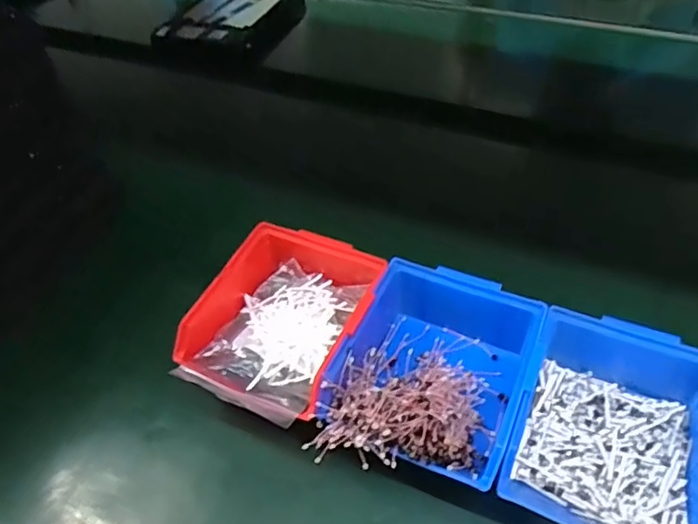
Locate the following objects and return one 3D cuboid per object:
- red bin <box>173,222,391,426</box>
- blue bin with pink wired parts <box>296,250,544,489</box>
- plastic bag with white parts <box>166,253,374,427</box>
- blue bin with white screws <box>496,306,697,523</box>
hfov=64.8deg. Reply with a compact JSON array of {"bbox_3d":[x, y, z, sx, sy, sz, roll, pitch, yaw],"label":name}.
[{"bbox_3d":[-0.044,0.043,0.433,0.118,0.065,0.175,20,50,20],"label":"red bin"},{"bbox_3d":[0.059,0.079,0.393,0.120,0.060,0.157,16,49,18],"label":"blue bin with pink wired parts"},{"bbox_3d":[-0.052,0.061,0.429,0.098,0.046,0.141,19,50,20],"label":"plastic bag with white parts"},{"bbox_3d":[0.177,0.104,0.362,0.123,0.060,0.146,16,49,18],"label":"blue bin with white screws"}]

